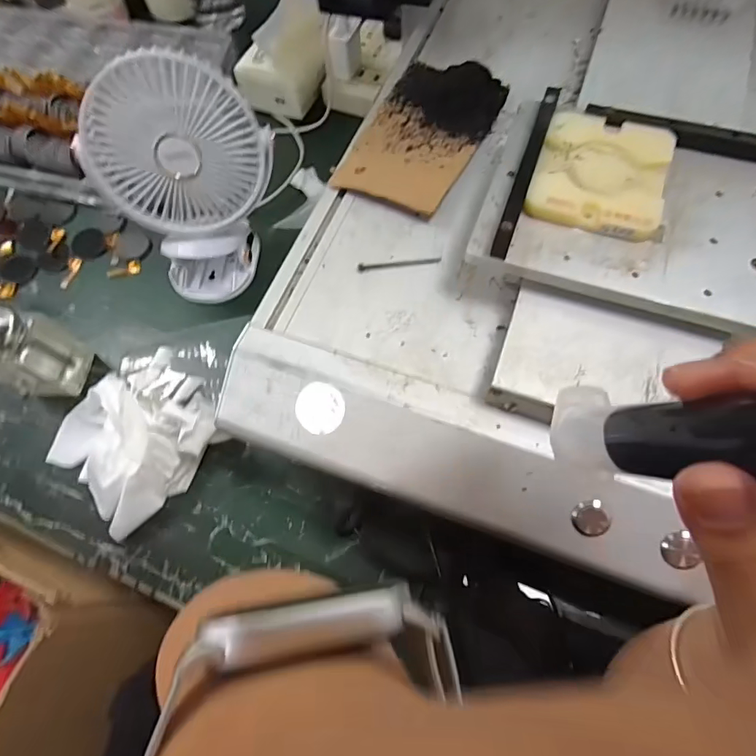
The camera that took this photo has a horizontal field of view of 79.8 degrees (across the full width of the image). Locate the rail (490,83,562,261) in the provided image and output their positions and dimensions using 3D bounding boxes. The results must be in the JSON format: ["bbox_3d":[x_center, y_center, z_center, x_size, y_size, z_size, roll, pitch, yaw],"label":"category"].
[{"bbox_3d":[0.098,-0.141,0.295,0.012,0.013,0.151,18,69,11],"label":"rail"}]

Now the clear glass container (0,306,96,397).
[{"bbox_3d":[-0.323,-0.027,0.414,0.061,0.122,0.064,17,69,10],"label":"clear glass container"}]

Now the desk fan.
[{"bbox_3d":[-0.173,-0.185,0.430,0.148,0.188,0.096,-36,70,-11],"label":"desk fan"}]

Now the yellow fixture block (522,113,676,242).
[{"bbox_3d":[0.144,-0.134,0.291,0.080,0.009,0.093,19,71,10],"label":"yellow fixture block"}]

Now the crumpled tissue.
[{"bbox_3d":[-0.220,0.044,0.407,0.152,0.084,0.142,-42,71,-13],"label":"crumpled tissue"}]

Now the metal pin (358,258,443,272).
[{"bbox_3d":[0.016,-0.084,0.328,0.060,0.004,0.006,-7,68,0],"label":"metal pin"}]

